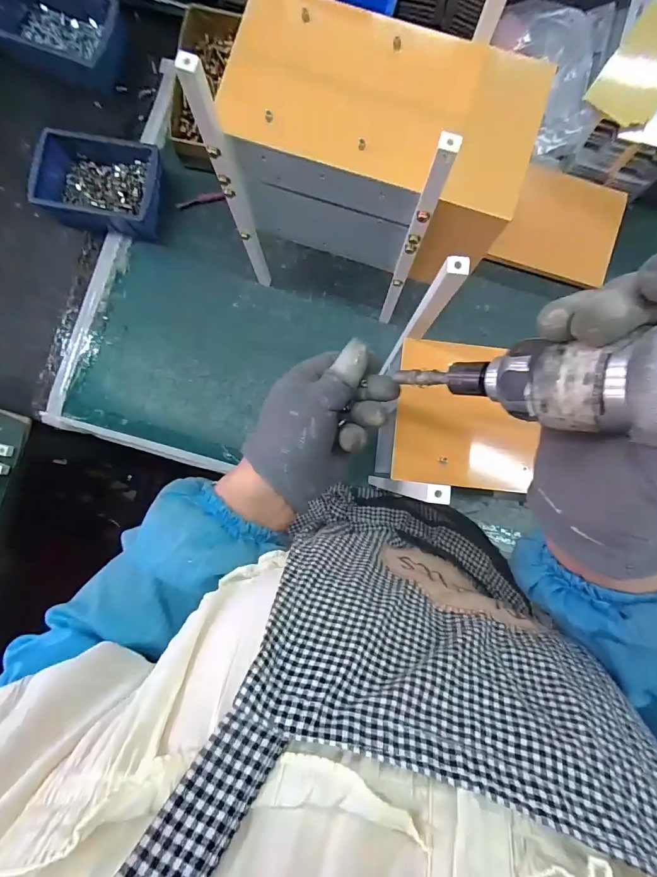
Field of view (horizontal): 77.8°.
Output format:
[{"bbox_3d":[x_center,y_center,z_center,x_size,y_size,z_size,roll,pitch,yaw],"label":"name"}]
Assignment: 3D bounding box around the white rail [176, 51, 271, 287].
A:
[{"bbox_3d":[-0.081,-0.208,0.368,0.019,0.264,0.018,-14,88,0],"label":"white rail"}]

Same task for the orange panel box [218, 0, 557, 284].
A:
[{"bbox_3d":[0.041,-0.233,0.338,0.218,0.124,0.130,19,88,1],"label":"orange panel box"}]

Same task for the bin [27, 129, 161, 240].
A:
[{"bbox_3d":[-0.282,-0.321,0.508,0.165,0.040,0.114,12,88,1],"label":"bin"}]

